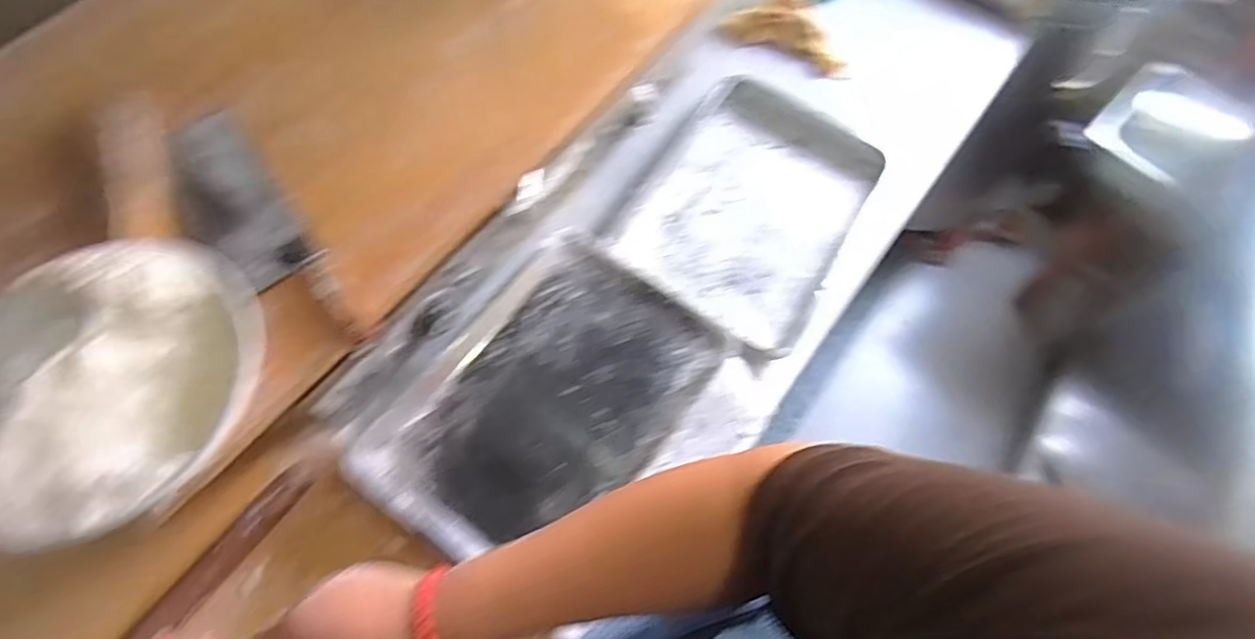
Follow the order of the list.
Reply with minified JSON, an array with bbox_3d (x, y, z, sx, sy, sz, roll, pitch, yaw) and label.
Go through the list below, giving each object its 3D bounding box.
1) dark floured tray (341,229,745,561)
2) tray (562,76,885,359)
[{"bbox_3d":[-0.075,0.080,0.628,0.240,0.020,0.341,36,69,14],"label":"dark floured tray"},{"bbox_3d":[0.155,-0.164,0.849,0.293,0.038,0.378,29,67,11],"label":"tray"}]

